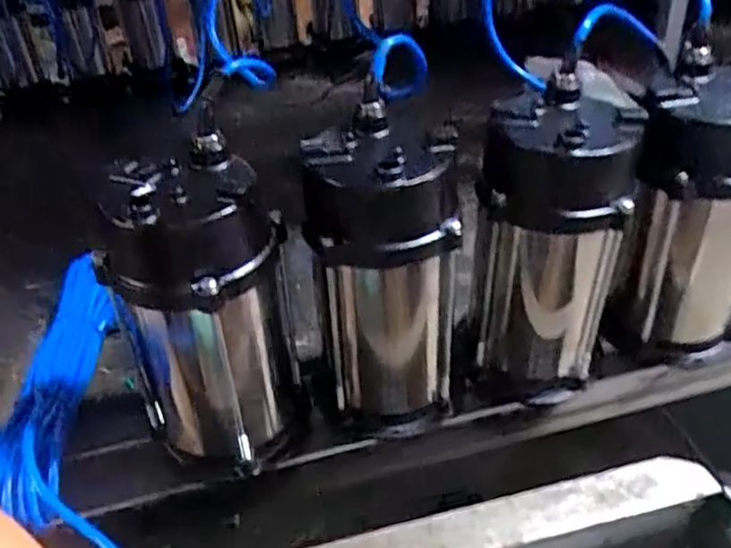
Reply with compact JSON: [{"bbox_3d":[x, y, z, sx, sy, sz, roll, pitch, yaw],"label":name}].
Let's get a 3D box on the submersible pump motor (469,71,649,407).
[{"bbox_3d":[0.158,-0.015,0.585,0.117,0.253,0.107,8,39,17],"label":"submersible pump motor"}]

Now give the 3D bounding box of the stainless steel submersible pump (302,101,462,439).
[{"bbox_3d":[0.018,0.007,0.571,0.111,0.261,0.108,-3,37,2],"label":"stainless steel submersible pump"}]

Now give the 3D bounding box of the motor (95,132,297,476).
[{"bbox_3d":[-0.122,0.039,0.538,0.130,0.252,0.108,-19,39,-18],"label":"motor"}]

